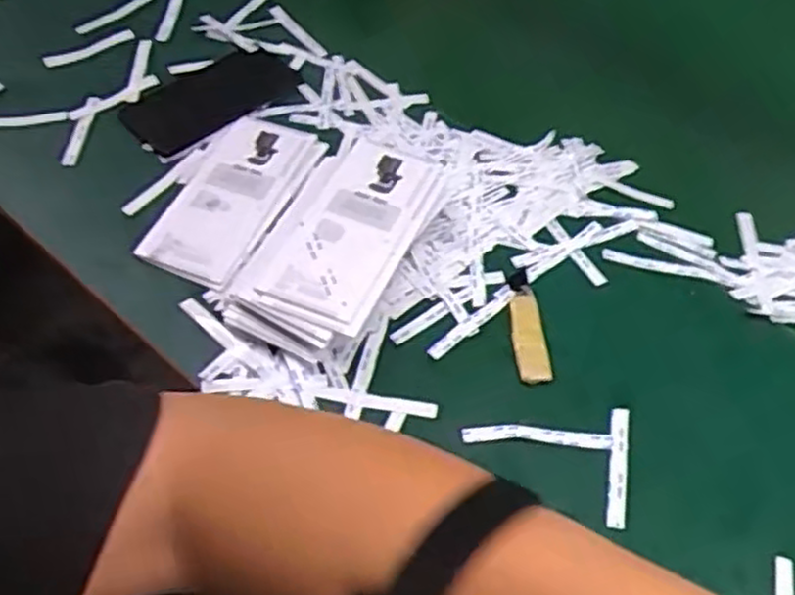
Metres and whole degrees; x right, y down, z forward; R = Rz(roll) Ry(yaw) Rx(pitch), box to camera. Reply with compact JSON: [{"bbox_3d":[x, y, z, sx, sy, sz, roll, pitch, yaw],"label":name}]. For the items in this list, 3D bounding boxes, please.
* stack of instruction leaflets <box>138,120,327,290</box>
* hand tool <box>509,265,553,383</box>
[{"bbox_3d":[-0.131,-0.086,0.634,0.087,0.011,0.178,22,55,11],"label":"stack of instruction leaflets"},{"bbox_3d":[0.097,0.018,0.590,0.024,0.007,0.104,-1,54,-6],"label":"hand tool"}]

